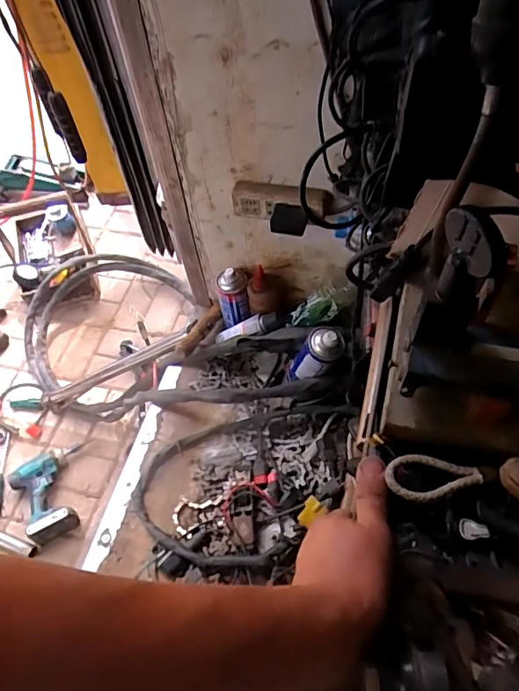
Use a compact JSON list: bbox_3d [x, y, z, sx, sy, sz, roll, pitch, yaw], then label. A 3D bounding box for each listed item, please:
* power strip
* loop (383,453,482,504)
[{"bbox_3d":[0.034,-0.236,0.820,0.161,0.061,0.030,8,57,9],"label":"power strip"},{"bbox_3d":[0.120,0.090,0.342,0.064,0.007,0.032,-10,56,-3],"label":"loop"}]

